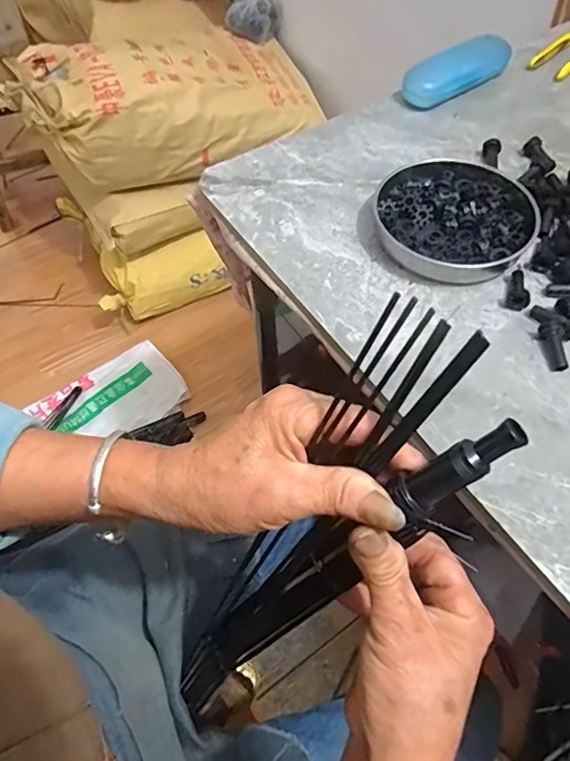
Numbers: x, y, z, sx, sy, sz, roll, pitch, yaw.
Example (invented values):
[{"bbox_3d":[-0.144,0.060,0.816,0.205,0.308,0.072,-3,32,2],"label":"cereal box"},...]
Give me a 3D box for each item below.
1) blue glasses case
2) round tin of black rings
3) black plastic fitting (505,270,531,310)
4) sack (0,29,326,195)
[{"bbox_3d":[0.197,-0.356,0.598,0.148,0.037,0.045,-31,62,-17],"label":"blue glasses case"},{"bbox_3d":[0.154,-0.150,0.472,0.146,0.020,0.132,-26,60,-15],"label":"round tin of black rings"},{"bbox_3d":[0.195,-0.076,0.434,0.017,0.011,0.038,16,59,12],"label":"black plastic fitting"},{"bbox_3d":[-0.244,-0.629,1.155,0.627,0.207,0.310,-23,60,-13],"label":"sack"}]

